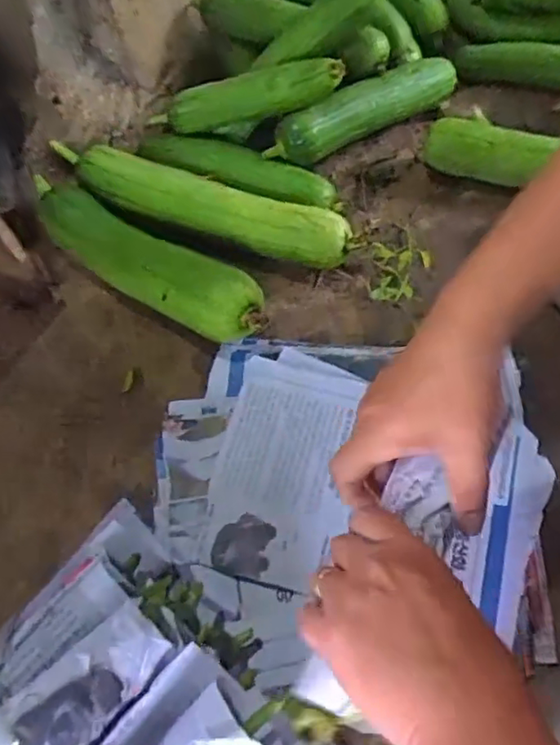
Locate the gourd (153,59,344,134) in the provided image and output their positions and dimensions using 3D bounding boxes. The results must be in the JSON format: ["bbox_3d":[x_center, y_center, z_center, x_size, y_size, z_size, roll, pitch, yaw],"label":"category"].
[{"bbox_3d":[-0.041,-0.305,0.654,0.230,0.043,0.045,-4,62,21],"label":"gourd"}]

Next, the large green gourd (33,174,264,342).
[{"bbox_3d":[-0.152,-0.120,0.628,0.312,0.069,0.076,30,69,18],"label":"large green gourd"}]

